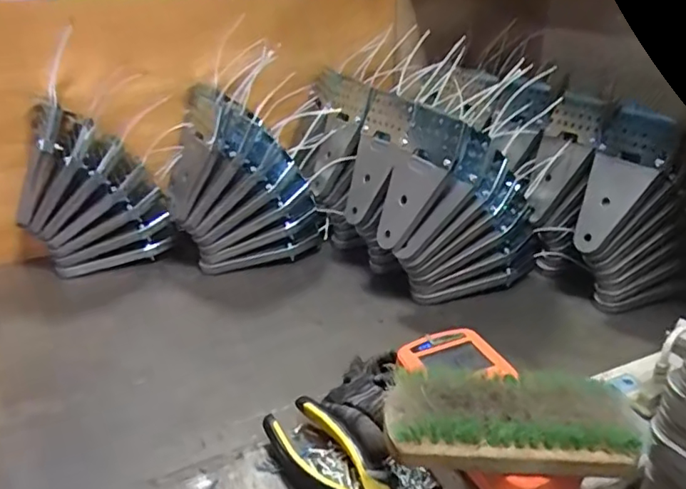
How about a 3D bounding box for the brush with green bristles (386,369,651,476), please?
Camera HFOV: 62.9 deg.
[{"bbox_3d":[0.093,0.096,0.311,0.133,0.031,0.042,1,27,3],"label":"brush with green bristles"}]

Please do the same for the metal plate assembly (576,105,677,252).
[{"bbox_3d":[0.258,-0.063,0.533,0.014,0.142,0.076,18,11,-27],"label":"metal plate assembly"}]

